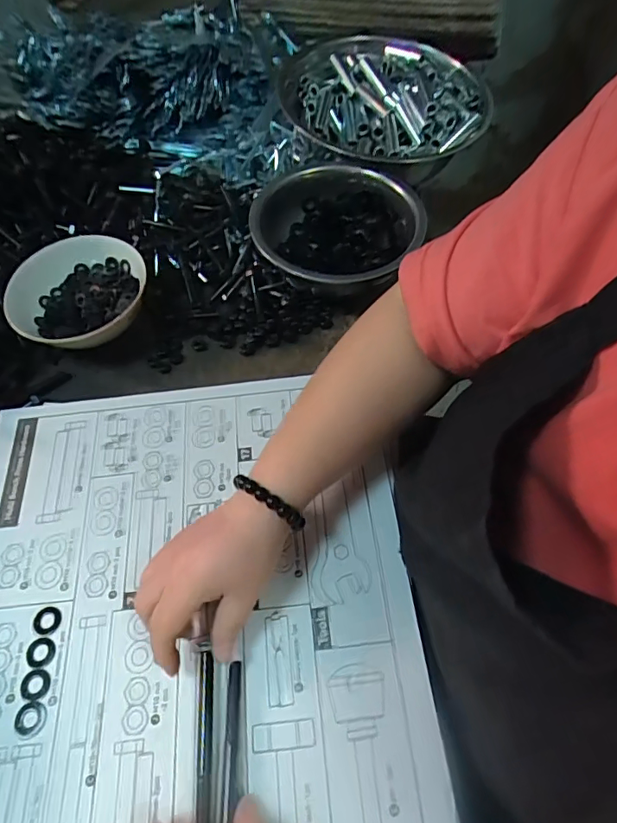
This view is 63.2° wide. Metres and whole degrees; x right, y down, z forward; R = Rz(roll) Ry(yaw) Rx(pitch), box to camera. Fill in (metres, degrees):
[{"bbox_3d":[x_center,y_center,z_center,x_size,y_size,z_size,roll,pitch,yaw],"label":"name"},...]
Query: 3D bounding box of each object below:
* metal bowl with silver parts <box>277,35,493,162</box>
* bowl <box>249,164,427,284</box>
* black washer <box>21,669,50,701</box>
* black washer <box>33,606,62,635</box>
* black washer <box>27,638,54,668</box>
[{"bbox_3d":[0.091,-0.378,0.612,0.219,0.056,0.235,-1,60,2],"label":"metal bowl with silver parts"},{"bbox_3d":[0.024,-0.186,0.531,0.168,0.068,0.166,-1,60,2],"label":"bowl"},{"bbox_3d":[-0.185,0.184,0.338,0.019,0.004,0.018,-13,60,-5],"label":"black washer"},{"bbox_3d":[-0.188,0.150,0.360,0.020,0.004,0.019,-1,60,2],"label":"black washer"},{"bbox_3d":[-0.187,0.167,0.348,0.019,0.004,0.019,-1,60,2],"label":"black washer"}]

